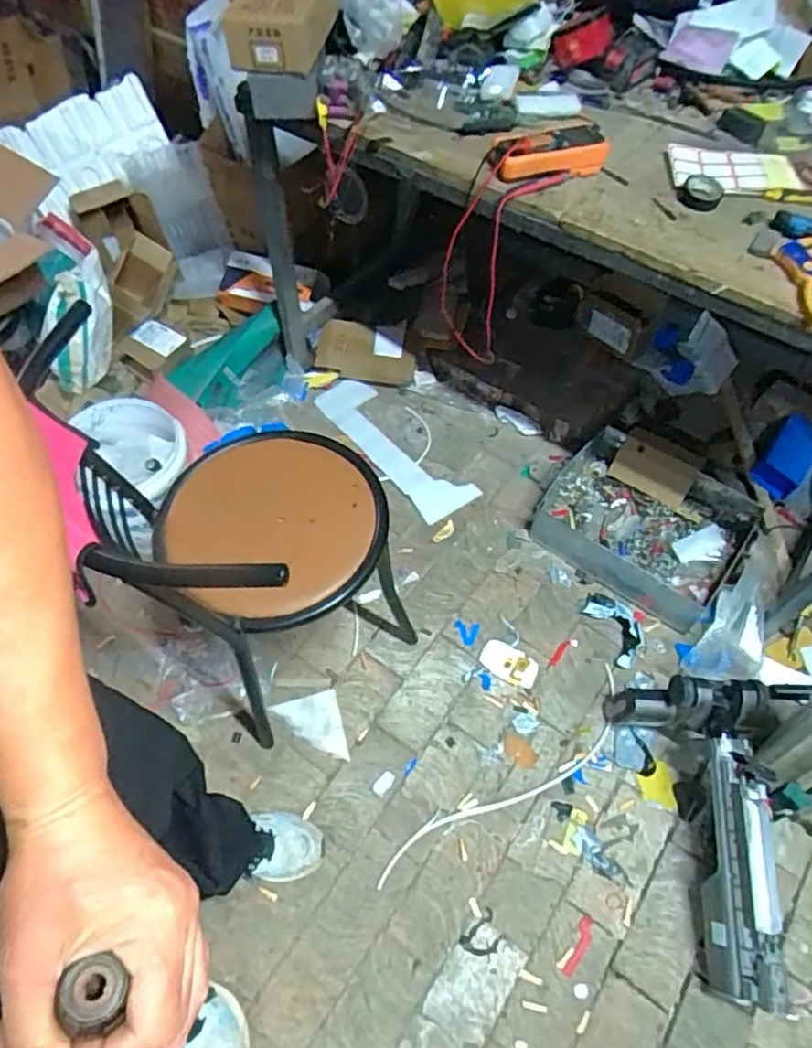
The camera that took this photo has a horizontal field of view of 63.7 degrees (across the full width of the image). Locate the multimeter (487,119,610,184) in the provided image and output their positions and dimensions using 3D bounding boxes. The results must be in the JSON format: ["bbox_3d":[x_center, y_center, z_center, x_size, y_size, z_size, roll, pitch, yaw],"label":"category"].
[{"bbox_3d":[0.227,-0.589,1.030,0.186,0.053,0.111,-4,57,-2],"label":"multimeter"}]

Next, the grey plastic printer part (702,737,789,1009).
[{"bbox_3d":[0.529,0.551,1.046,0.082,0.103,0.384,6,75,0],"label":"grey plastic printer part"}]

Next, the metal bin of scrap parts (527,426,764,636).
[{"bbox_3d":[0.526,0.006,1.485,0.431,0.092,0.368,28,62,18],"label":"metal bin of scrap parts"}]

